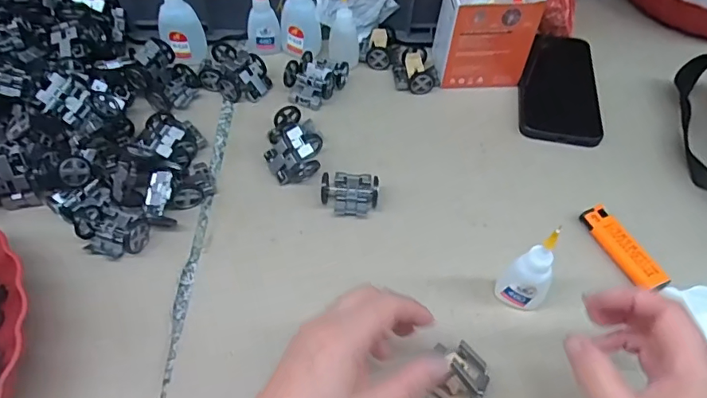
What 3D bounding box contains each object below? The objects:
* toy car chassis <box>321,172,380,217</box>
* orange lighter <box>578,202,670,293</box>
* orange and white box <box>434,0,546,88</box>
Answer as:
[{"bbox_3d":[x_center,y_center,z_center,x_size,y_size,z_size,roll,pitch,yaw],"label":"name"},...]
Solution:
[{"bbox_3d":[-0.003,-0.008,0.429,0.048,0.020,0.041,1,52,-1],"label":"toy car chassis"},{"bbox_3d":[0.220,0.038,0.407,0.022,0.011,0.081,-19,55,-16],"label":"orange lighter"},{"bbox_3d":[0.137,-0.177,0.515,0.088,0.102,0.073,1,52,-1],"label":"orange and white box"}]

